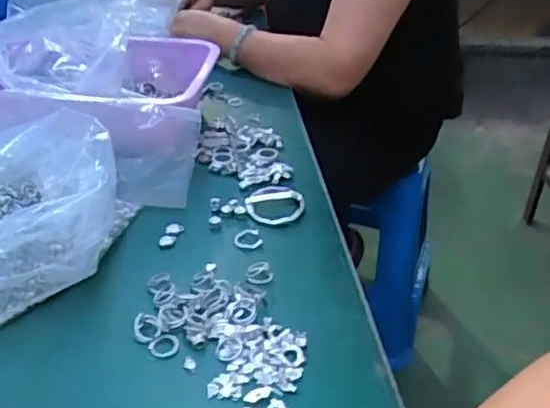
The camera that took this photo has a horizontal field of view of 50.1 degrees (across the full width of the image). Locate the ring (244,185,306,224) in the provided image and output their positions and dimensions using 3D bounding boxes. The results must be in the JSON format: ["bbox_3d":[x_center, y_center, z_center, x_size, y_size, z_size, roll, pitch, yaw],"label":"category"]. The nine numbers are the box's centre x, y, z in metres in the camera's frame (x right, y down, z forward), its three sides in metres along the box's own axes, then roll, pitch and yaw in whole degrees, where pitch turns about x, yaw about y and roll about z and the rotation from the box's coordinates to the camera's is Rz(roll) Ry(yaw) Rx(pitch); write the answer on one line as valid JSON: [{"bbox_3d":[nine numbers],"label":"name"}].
[{"bbox_3d":[0.000,-0.001,0.605,0.059,0.013,0.066,3,33,-2],"label":"ring"}]

